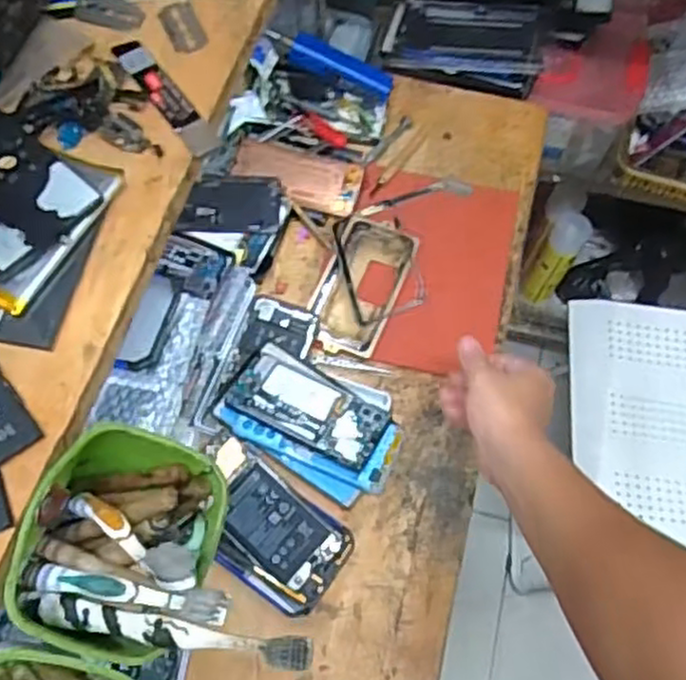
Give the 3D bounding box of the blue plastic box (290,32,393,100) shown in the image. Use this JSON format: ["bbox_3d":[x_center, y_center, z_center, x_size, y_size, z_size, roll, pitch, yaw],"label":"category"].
[{"bbox_3d":[-0.001,-0.337,0.905,0.131,0.028,0.031,20,64,-15],"label":"blue plastic box"}]

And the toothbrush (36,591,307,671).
[{"bbox_3d":[-0.084,0.136,0.344,0.150,0.010,0.015,0,63,22],"label":"toothbrush"}]

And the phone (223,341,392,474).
[{"bbox_3d":[-0.033,0.064,0.735,0.161,0.015,0.082,24,61,15],"label":"phone"}]

